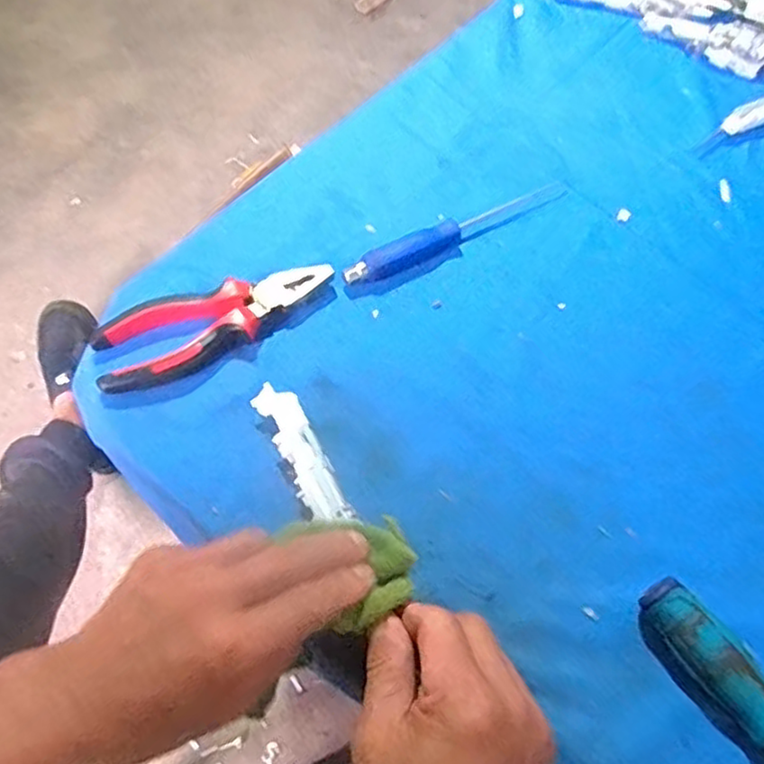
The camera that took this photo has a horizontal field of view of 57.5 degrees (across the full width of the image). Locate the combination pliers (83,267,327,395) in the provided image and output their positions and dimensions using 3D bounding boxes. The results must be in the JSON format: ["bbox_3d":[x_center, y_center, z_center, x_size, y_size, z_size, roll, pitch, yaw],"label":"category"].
[{"bbox_3d":[-0.108,-0.040,0.459,0.158,0.022,0.052,-20,64,-12],"label":"combination pliers"}]

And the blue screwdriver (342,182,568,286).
[{"bbox_3d":[0.058,-0.112,0.509,0.190,0.017,0.021,-27,66,-15],"label":"blue screwdriver"}]

